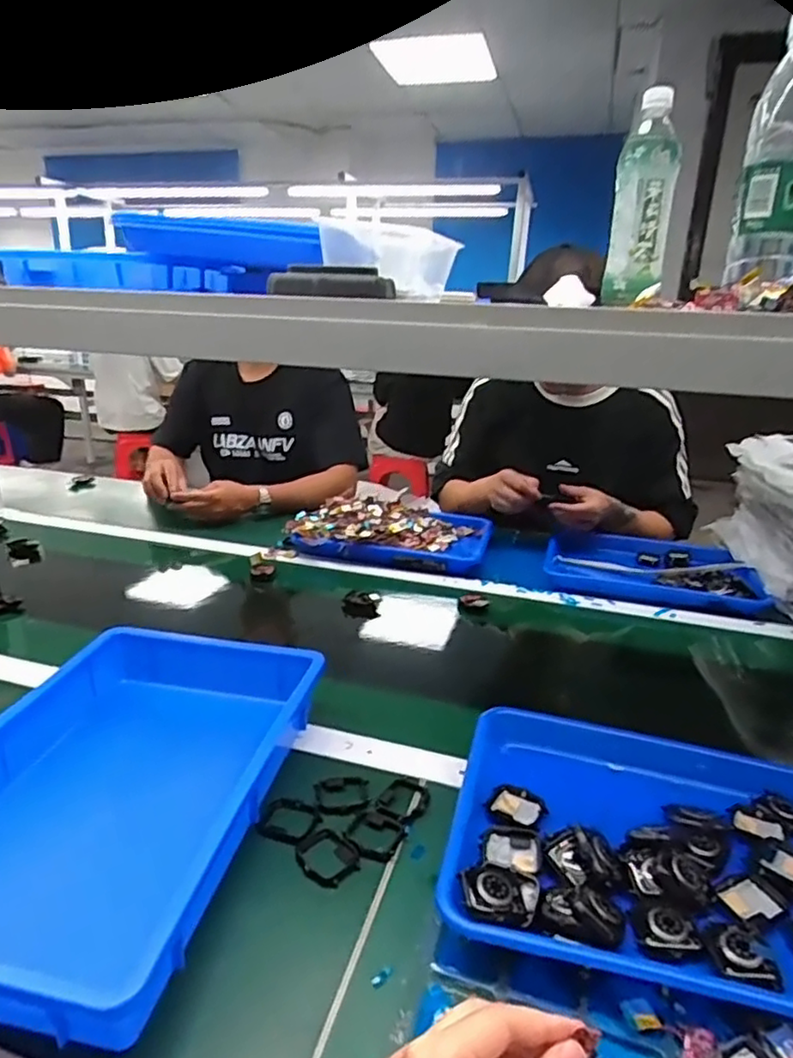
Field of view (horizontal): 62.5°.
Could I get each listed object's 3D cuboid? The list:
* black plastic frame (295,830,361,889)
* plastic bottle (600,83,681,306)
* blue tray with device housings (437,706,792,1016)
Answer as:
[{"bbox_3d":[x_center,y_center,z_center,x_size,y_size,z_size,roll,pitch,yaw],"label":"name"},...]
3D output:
[{"bbox_3d":[-0.054,0.253,0.504,0.042,0.011,0.045,-12,23,-38],"label":"black plastic frame"},{"bbox_3d":[0.256,-0.345,0.679,0.060,0.201,0.065,9,19,18],"label":"plastic bottle"},{"bbox_3d":[0.203,0.236,0.499,0.308,0.053,0.240,7,19,13],"label":"blue tray with device housings"}]

